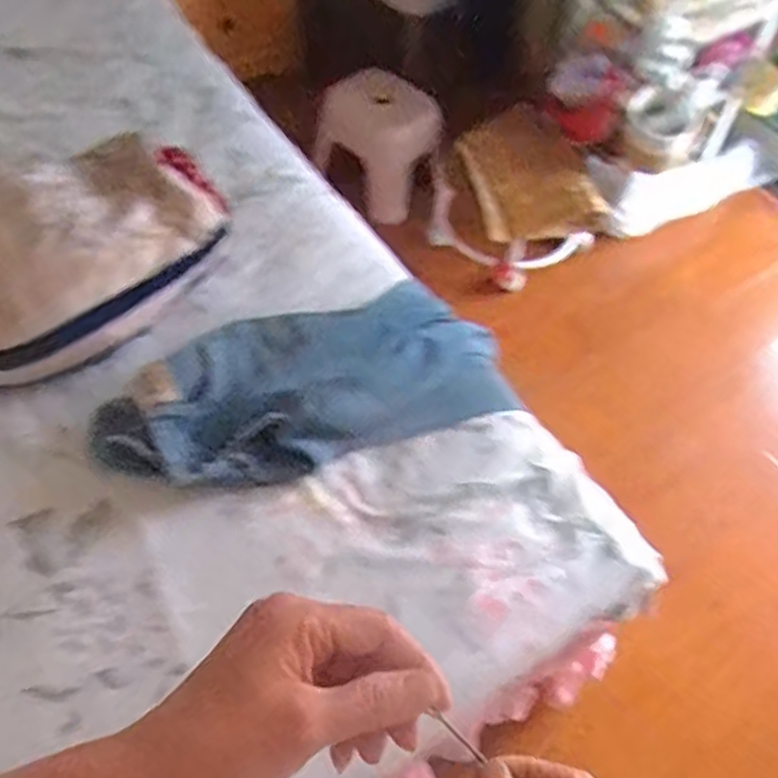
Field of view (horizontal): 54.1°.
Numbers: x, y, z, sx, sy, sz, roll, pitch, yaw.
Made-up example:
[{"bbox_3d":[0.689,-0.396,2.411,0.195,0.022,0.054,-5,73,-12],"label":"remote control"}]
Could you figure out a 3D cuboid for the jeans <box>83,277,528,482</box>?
[{"bbox_3d":[-0.102,-0.005,1.043,0.576,0.092,0.263,-20,60,-17],"label":"jeans"}]

